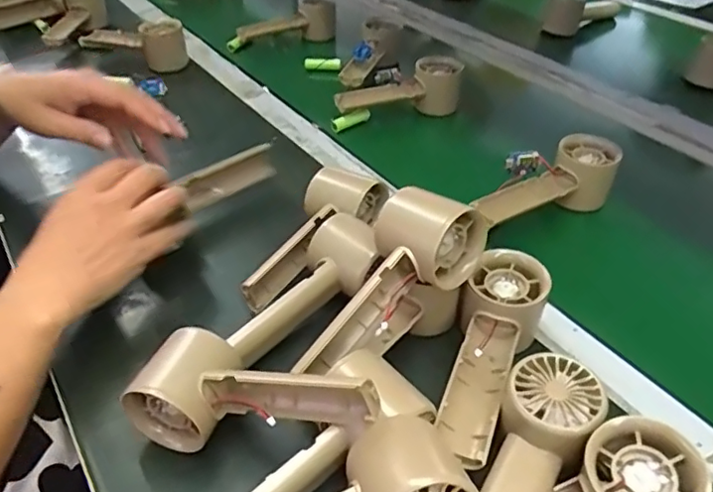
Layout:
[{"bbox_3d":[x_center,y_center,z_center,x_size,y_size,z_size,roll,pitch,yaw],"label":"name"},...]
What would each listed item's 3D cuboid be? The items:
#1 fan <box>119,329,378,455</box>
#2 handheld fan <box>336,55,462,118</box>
[{"bbox_3d":[-0.059,0.083,0.346,0.153,0.053,0.060,-2,39,18],"label":"fan"},{"bbox_3d":[0.052,-0.189,0.693,0.153,0.056,0.043,-8,42,-9],"label":"handheld fan"}]

